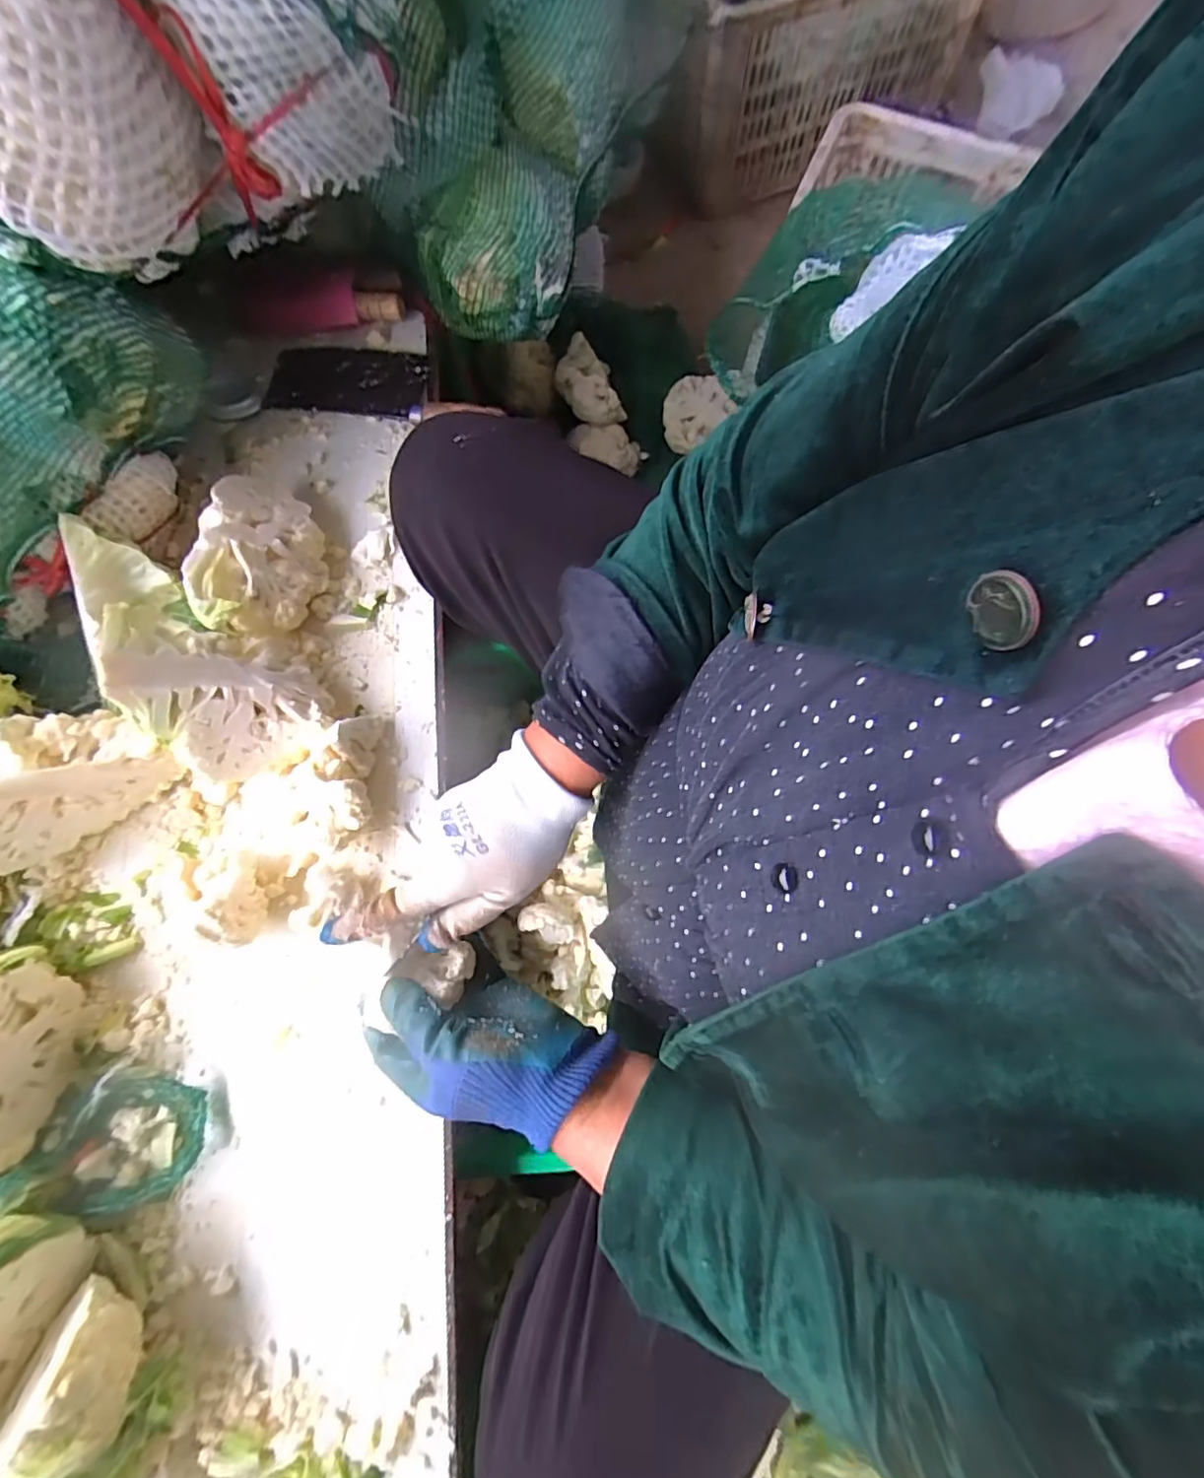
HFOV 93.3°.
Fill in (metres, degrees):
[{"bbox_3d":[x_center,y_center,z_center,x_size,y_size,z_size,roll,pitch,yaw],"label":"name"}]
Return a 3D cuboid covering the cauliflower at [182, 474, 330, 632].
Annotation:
[{"bbox_3d":[-0.317,-0.173,0.528,0.091,0.097,0.160,-11,79,-1],"label":"cauliflower"}]

